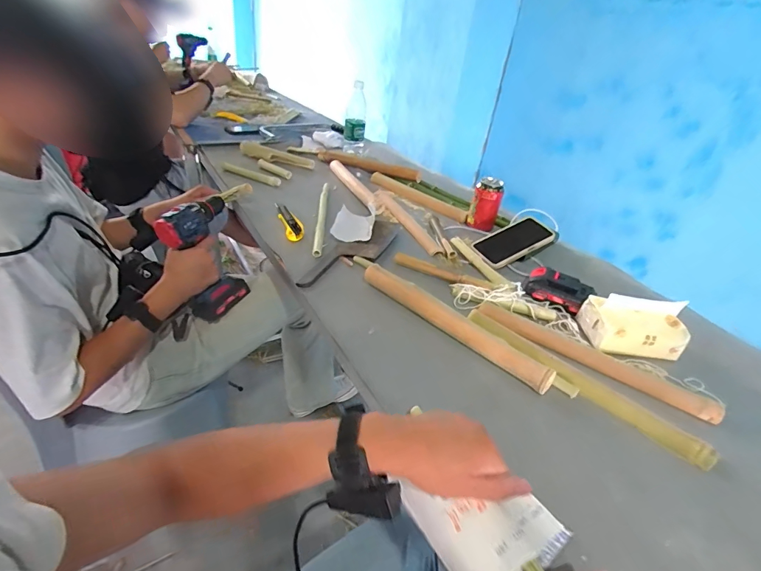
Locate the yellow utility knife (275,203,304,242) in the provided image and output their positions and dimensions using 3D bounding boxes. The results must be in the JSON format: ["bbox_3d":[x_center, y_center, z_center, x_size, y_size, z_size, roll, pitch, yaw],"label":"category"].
[{"bbox_3d":[-0.195,-0.142,0.869,0.038,0.026,0.164,-7,36,-22],"label":"yellow utility knife"}]

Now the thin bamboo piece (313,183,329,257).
[{"bbox_3d":[-0.131,-0.162,0.913,0.016,0.014,0.344,2,35,-6],"label":"thin bamboo piece"}]

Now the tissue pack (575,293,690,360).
[{"bbox_3d":[0.401,0.059,0.646,0.143,0.072,0.090,10,33,3],"label":"tissue pack"}]

